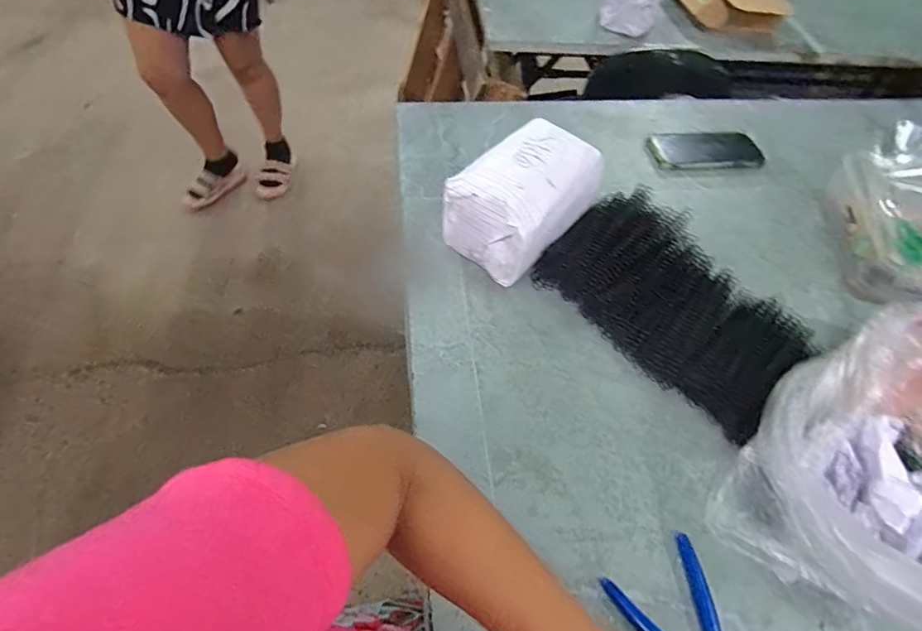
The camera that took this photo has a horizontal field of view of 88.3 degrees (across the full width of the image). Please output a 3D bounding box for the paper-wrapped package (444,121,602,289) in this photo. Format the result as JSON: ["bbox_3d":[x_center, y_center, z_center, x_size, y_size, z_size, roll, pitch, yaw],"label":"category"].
[{"bbox_3d":[0.078,-0.134,0.567,0.119,0.112,0.175,40,62,22],"label":"paper-wrapped package"}]

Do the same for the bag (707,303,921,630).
[{"bbox_3d":[0.392,0.125,0.391,0.245,0.122,0.277,33,59,18],"label":"bag"}]

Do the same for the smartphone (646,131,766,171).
[{"bbox_3d":[0.377,-0.252,0.727,0.181,0.012,0.078,-7,56,-8],"label":"smartphone"}]

